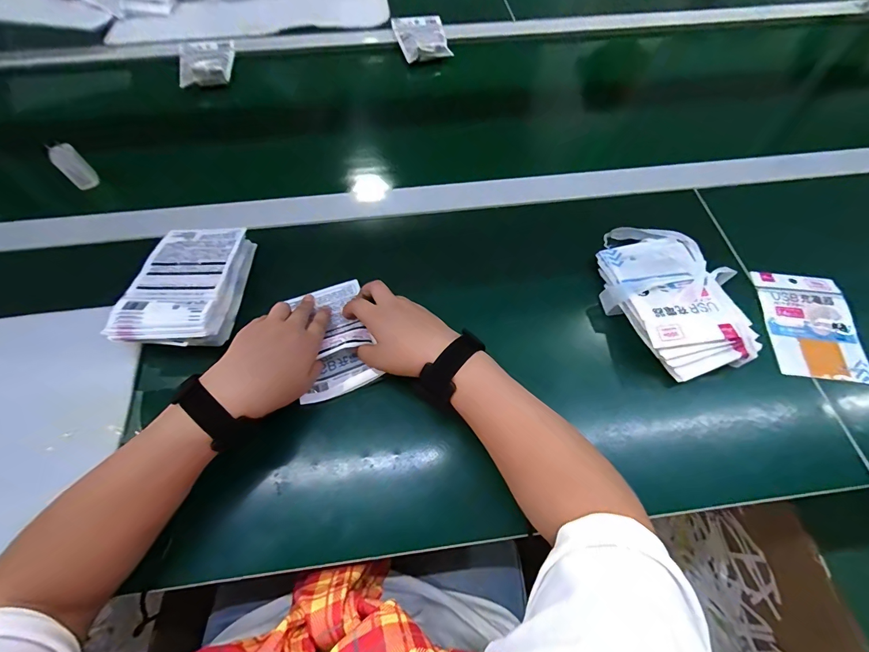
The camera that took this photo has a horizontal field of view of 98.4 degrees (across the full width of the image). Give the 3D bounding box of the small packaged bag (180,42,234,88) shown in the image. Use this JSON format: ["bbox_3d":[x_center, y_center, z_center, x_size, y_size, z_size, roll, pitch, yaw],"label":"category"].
[{"bbox_3d":[-0.431,-0.499,0.711,0.093,0.029,0.143,-11,63,-5],"label":"small packaged bag"}]

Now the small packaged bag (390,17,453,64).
[{"bbox_3d":[-0.027,-0.572,0.738,0.100,0.018,0.153,-10,63,-5],"label":"small packaged bag"}]

